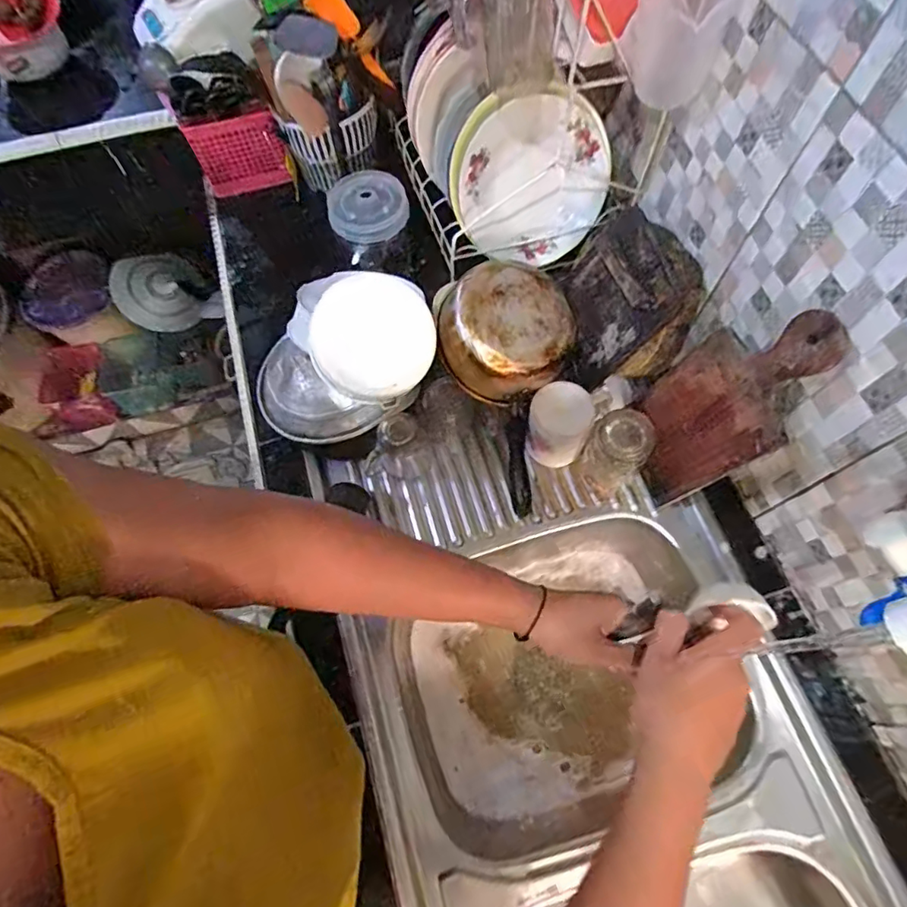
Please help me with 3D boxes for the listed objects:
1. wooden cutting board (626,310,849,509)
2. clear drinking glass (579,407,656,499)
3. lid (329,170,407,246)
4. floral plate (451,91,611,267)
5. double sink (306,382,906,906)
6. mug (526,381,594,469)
[{"bbox_3d":[0.301,-0.053,0.609,0.011,0.298,0.143,-5,67,-21],"label":"wooden cutting board"},{"bbox_3d":[0.203,0.001,0.674,0.069,0.122,0.064,0,67,1],"label":"clear drinking glass"},{"bbox_3d":[-0.127,-0.368,0.790,0.113,0.036,0.119,0,67,1],"label":"lid"},{"bbox_3d":[0.109,-0.370,0.731,0.212,0.205,0.030,6,36,-15],"label":"floral plate"},{"bbox_3d":[0.160,0.381,0.642,0.472,0.218,0.947,-16,68,-6],"label":"double sink"},{"bbox_3d":[0.137,-0.037,0.709,0.075,0.088,0.082,0,67,1],"label":"mug"}]

